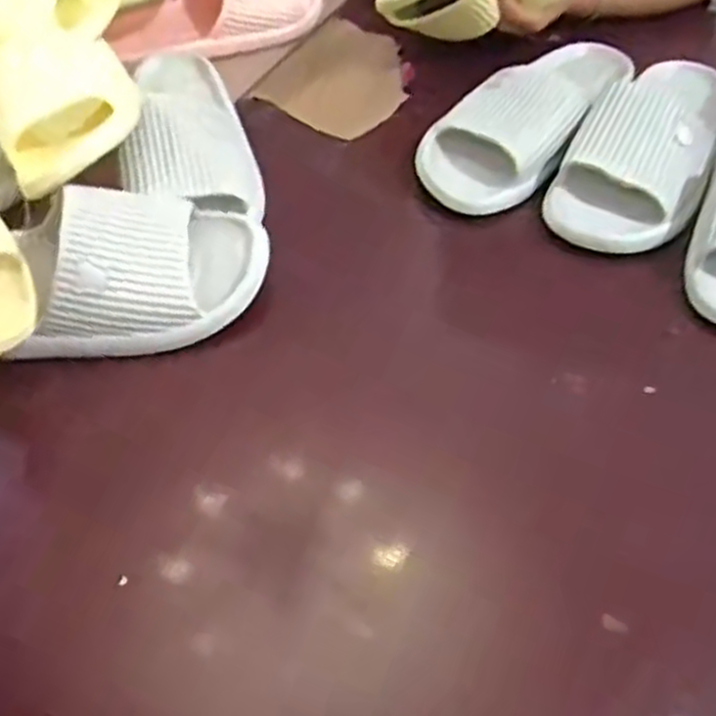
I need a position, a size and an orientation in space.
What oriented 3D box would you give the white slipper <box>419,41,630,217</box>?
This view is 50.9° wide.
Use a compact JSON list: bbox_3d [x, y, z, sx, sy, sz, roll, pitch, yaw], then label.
[{"bbox_3d":[0.163,-0.228,0.693,0.112,0.074,0.254,40,62,21],"label":"white slipper"}]

